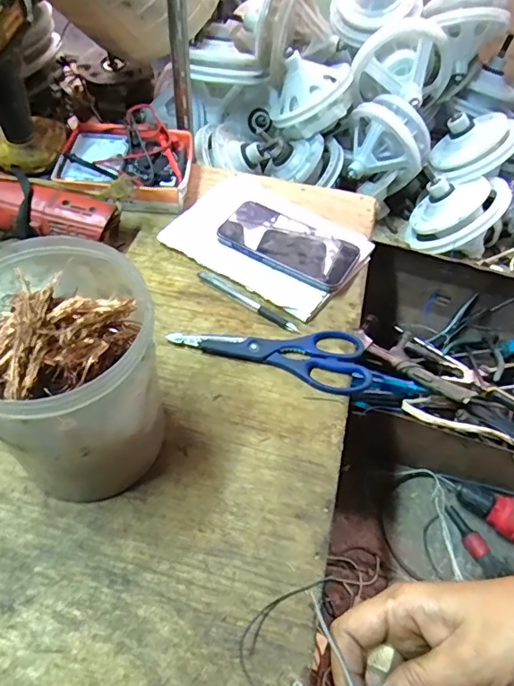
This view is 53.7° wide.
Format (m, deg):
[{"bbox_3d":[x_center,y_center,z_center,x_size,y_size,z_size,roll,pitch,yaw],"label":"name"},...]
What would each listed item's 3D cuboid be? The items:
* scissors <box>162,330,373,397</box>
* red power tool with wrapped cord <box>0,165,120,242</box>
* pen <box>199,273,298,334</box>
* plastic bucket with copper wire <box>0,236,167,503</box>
[{"bbox_3d":[0.017,-0.001,0.530,0.203,0.016,0.069,16,55,7],"label":"scissors"},{"bbox_3d":[-0.262,-0.159,0.585,0.202,0.073,0.076,12,54,4],"label":"red power tool with wrapped cord"},{"bbox_3d":[-0.011,-0.047,0.565,0.134,0.008,0.012,32,58,17],"label":"pen"},{"bbox_3d":[-0.142,0.031,0.397,0.131,0.172,0.124,2,54,-3],"label":"plastic bucket with copper wire"}]

